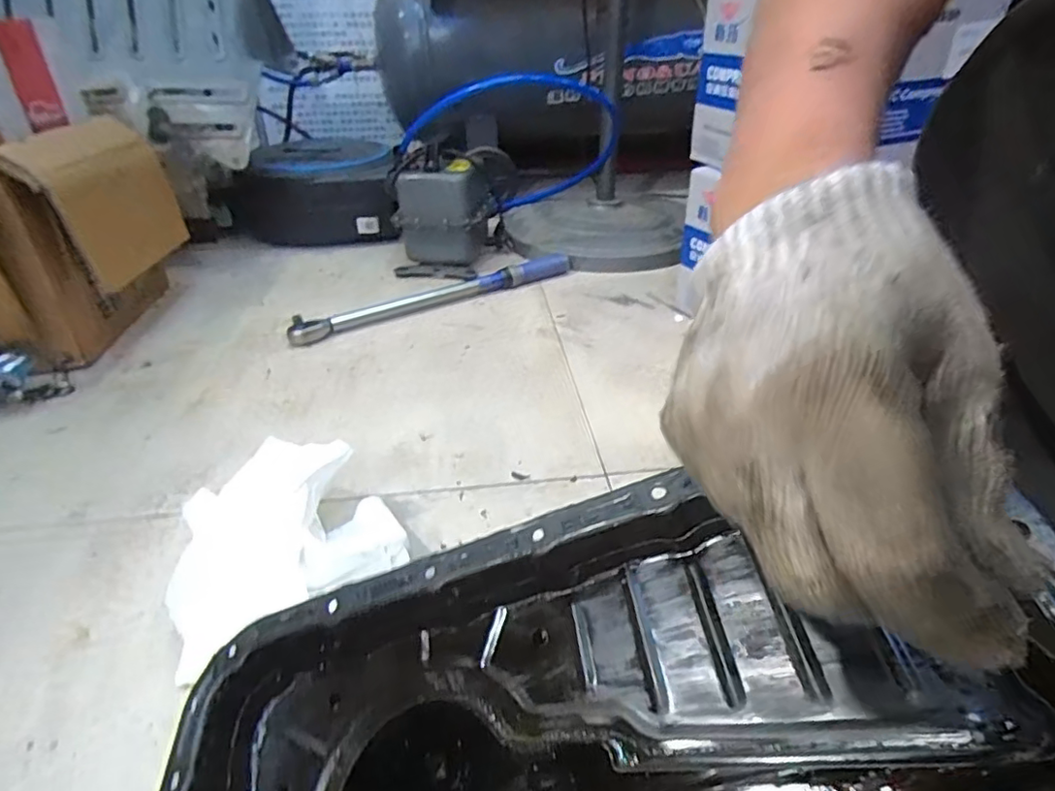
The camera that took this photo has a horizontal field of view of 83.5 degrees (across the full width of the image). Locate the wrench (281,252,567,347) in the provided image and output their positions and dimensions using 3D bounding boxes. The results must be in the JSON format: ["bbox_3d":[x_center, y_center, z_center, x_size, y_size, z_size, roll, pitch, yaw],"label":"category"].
[{"bbox_3d":[-0.139,-0.169,0.978,0.497,0.036,0.032,-21,39,-27],"label":"wrench"}]

